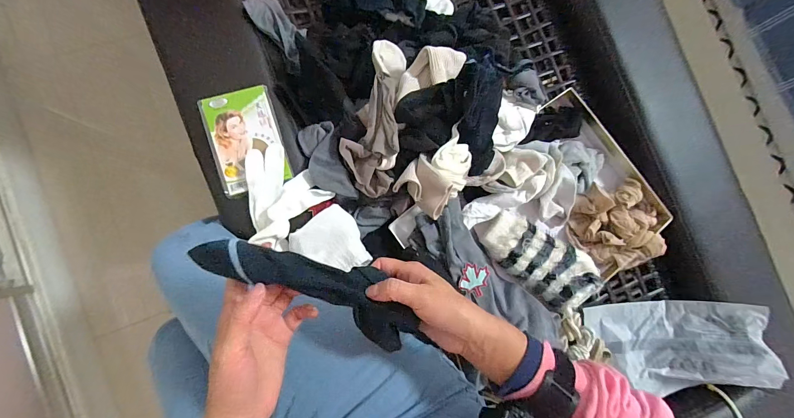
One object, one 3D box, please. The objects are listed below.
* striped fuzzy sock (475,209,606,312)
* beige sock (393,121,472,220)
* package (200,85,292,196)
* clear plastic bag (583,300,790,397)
[{"bbox_3d":[0.212,0.071,0.509,0.179,0.036,0.093,36,81,-3],"label":"striped fuzzy sock"},{"bbox_3d":[0.060,-0.048,0.443,0.072,0.048,0.112,45,81,-2],"label":"beige sock"},{"bbox_3d":[-0.198,-0.091,0.442,0.089,0.017,0.129,-17,87,-9],"label":"package"},{"bbox_3d":[0.433,0.216,0.517,0.231,0.086,0.137,-4,85,-8],"label":"clear plastic bag"}]

